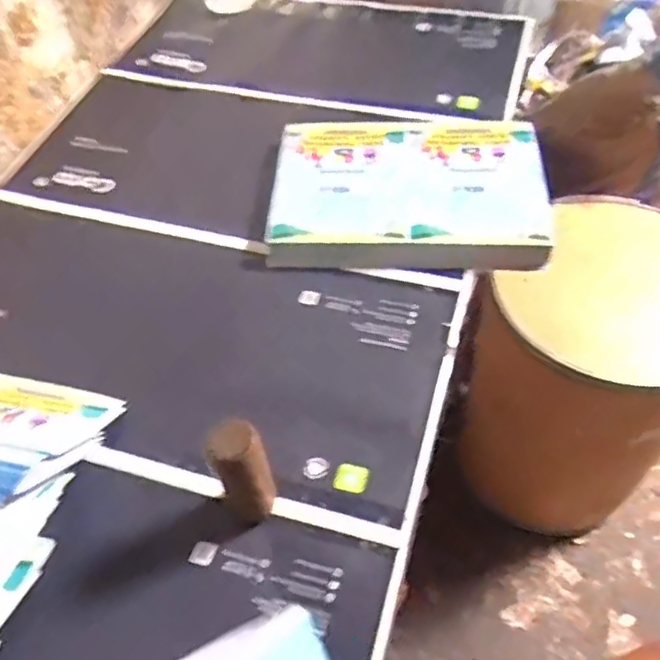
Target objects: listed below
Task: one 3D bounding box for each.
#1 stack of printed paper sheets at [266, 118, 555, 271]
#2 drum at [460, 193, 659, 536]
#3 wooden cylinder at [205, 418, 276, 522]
[{"bbox_3d":[0.090,-0.166,0.757,0.314,0.043,0.231,0,52,4],"label":"stack of printed paper sheets"},{"bbox_3d":[0.439,0.083,1.138,0.339,0.520,0.339,-2,52,2],"label":"drum"},{"bbox_3d":[-0.068,0.113,0.514,0.040,0.108,0.038,-19,53,-11],"label":"wooden cylinder"}]

